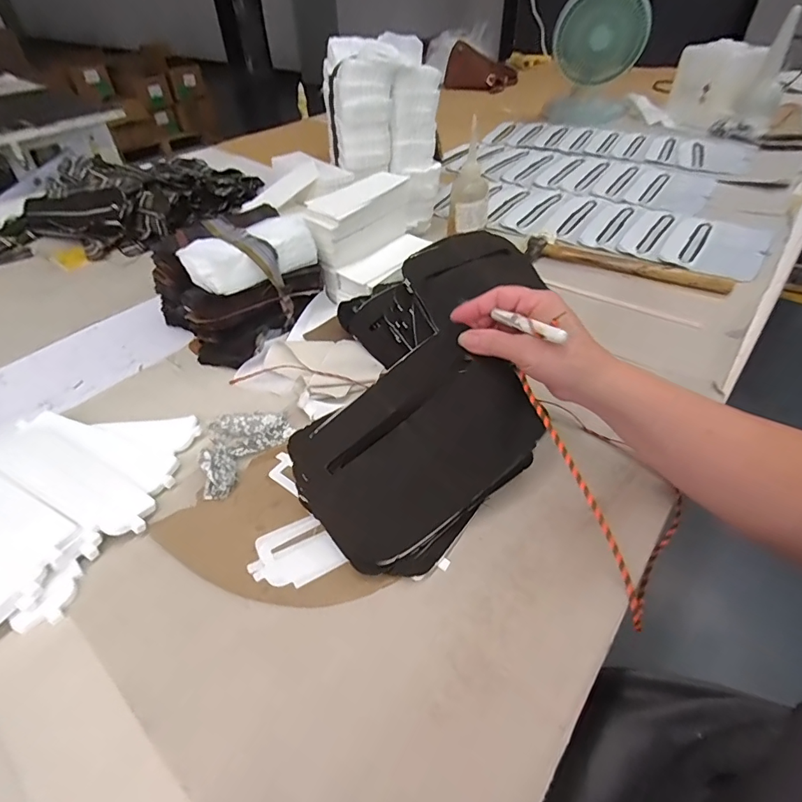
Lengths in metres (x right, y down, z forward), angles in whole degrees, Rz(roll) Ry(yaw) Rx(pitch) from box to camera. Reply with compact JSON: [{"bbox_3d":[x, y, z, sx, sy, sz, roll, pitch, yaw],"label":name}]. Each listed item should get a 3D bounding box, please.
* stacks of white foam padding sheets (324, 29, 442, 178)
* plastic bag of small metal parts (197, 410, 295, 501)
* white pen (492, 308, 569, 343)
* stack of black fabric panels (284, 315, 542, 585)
[{"bbox_3d":[-0.031,-0.447,0.704,0.155,0.152,0.158,-7,44,-6],"label":"stacks of white foam padding sheets"},{"bbox_3d":[-0.162,0.041,0.455,0.068,0.015,0.106,25,49,27],"label":"plastic bag of small metal parts"},{"bbox_3d":[0.100,-0.060,0.367,0.007,0.009,0.069,-24,33,-21],"label":"white pen"},{"bbox_3d":[0.015,0.040,0.387,0.194,0.016,0.150,-34,68,-5],"label":"stack of black fabric panels"}]

